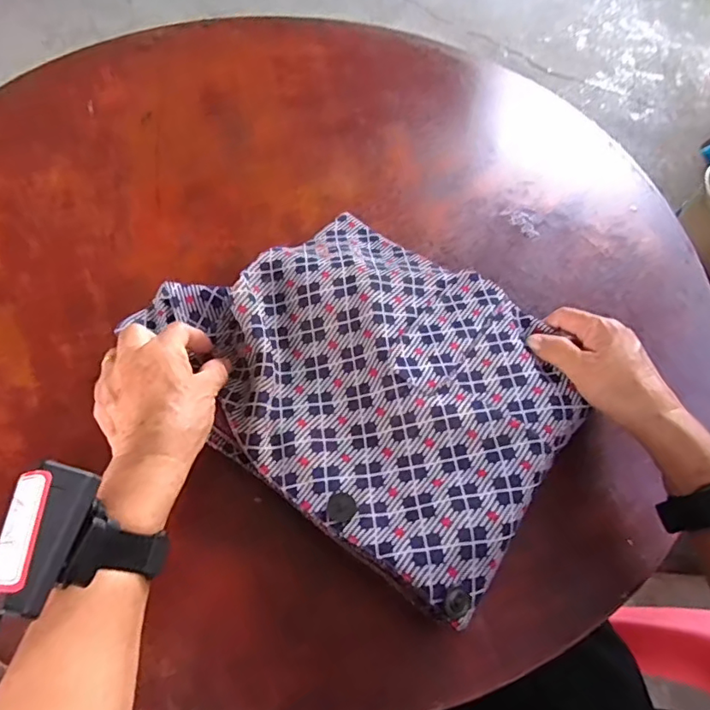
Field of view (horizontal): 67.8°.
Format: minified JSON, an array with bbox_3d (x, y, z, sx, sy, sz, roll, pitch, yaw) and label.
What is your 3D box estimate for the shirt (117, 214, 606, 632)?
[{"bbox_3d":[0.008,0.001,0.418,0.316,0.035,0.241,35,64,17],"label":"shirt"}]

